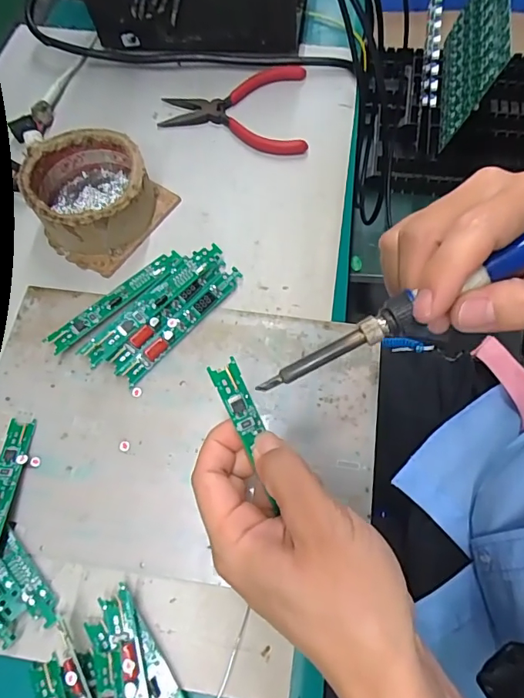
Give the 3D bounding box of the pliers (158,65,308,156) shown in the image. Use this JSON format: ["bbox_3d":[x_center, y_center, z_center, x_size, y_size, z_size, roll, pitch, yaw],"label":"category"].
[{"bbox_3d":[-0.022,-0.205,0.395,0.121,0.012,0.088,6,69,2],"label":"pliers"}]

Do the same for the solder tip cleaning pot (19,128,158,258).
[{"bbox_3d":[-0.125,-0.115,0.340,0.085,0.040,0.092,-32,72,-12],"label":"solder tip cleaning pot"}]

